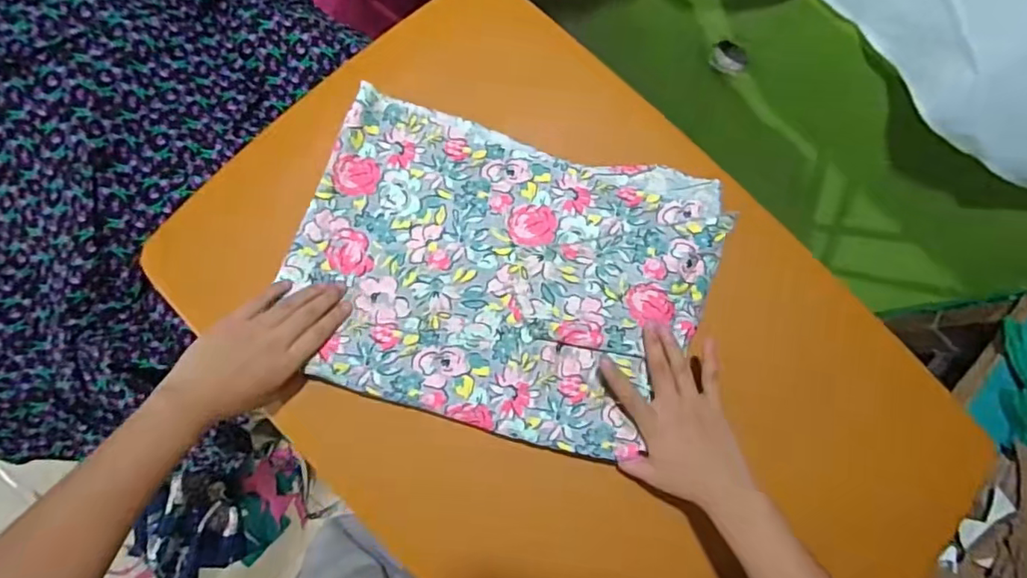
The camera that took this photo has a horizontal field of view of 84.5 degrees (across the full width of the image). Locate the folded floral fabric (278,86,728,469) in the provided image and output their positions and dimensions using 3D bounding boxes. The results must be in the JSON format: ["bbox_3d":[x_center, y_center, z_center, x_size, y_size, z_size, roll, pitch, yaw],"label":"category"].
[{"bbox_3d":[-0.004,-0.017,0.528,0.368,0.030,0.284,13,76,0],"label":"folded floral fabric"}]

